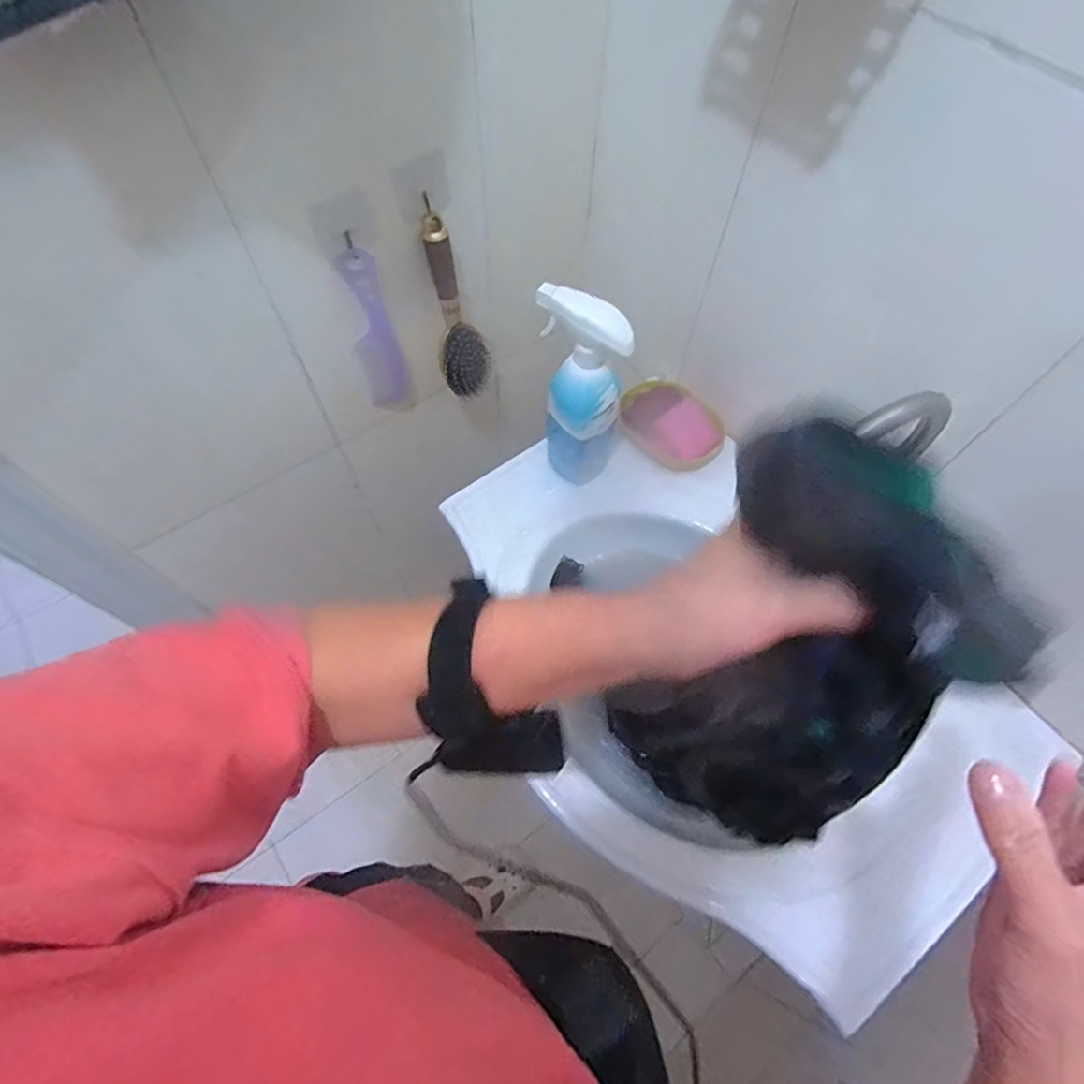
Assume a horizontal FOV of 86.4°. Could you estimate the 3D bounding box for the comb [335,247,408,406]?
[{"bbox_3d":[-0.192,-0.231,0.658,0.051,0.214,0.008,-33,68,-16],"label":"comb"}]

